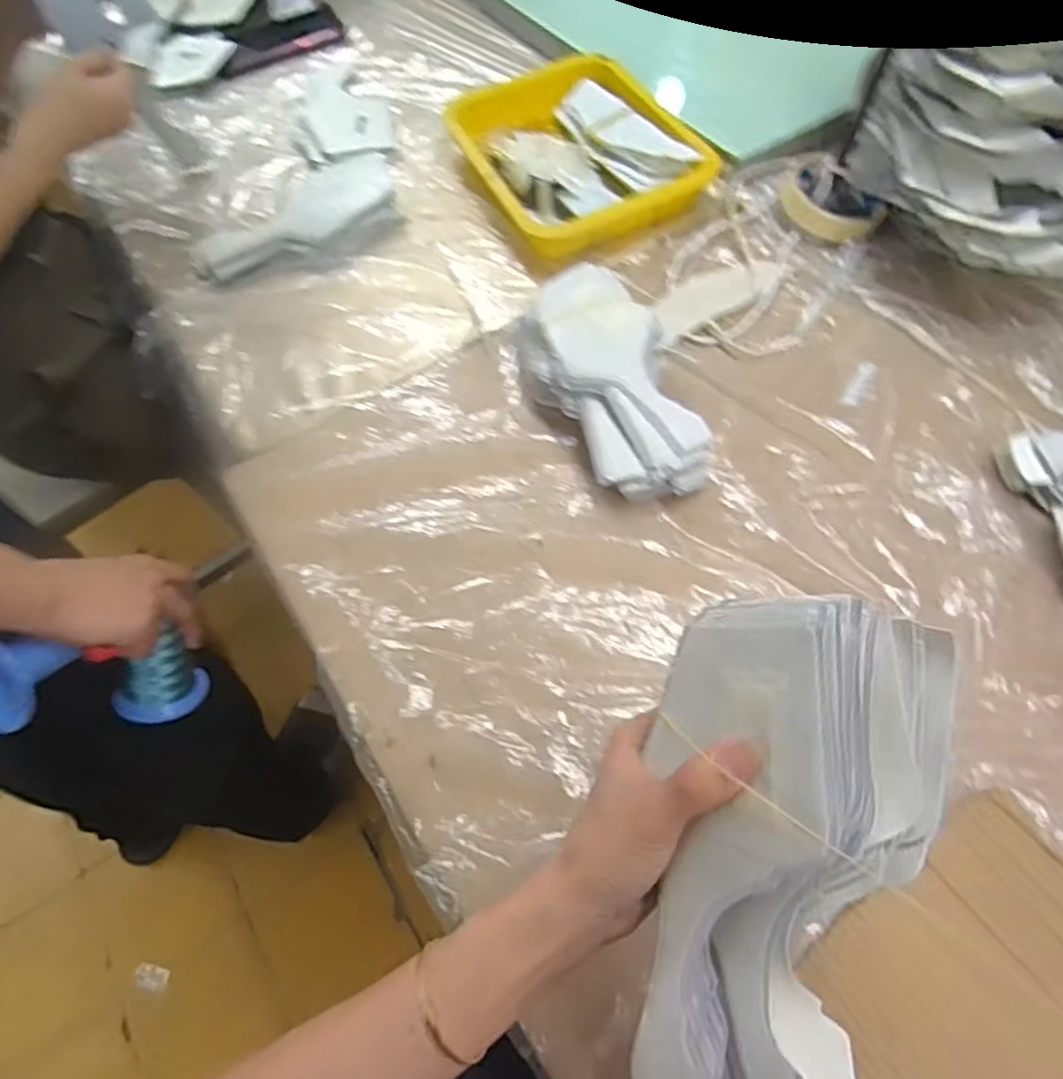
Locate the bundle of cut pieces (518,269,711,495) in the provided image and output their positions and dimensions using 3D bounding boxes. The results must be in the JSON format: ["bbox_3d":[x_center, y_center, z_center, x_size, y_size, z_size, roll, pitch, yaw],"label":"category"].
[{"bbox_3d":[0.059,-0.121,0.549,0.105,0.053,0.200,-14,61,-3],"label":"bundle of cut pieces"}]

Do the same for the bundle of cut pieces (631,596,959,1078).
[{"bbox_3d":[0.098,0.127,0.281,0.105,0.062,0.205,11,90,10],"label":"bundle of cut pieces"}]

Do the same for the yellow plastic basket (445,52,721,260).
[{"bbox_3d":[0.045,-0.380,0.695,0.198,0.037,0.228,-21,62,-7],"label":"yellow plastic basket"}]

